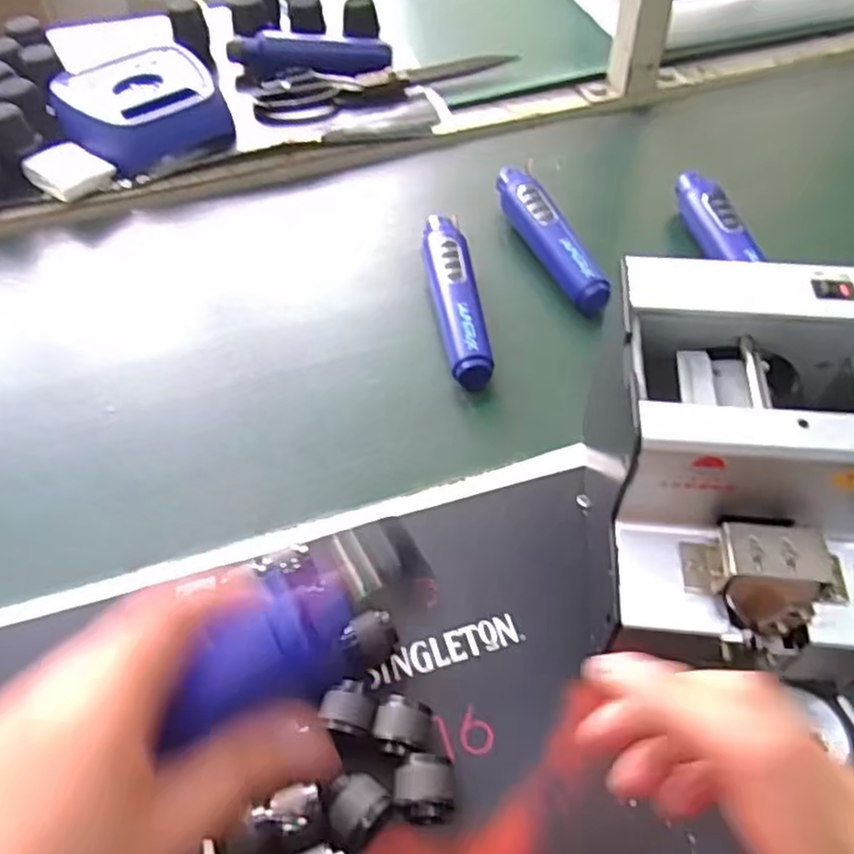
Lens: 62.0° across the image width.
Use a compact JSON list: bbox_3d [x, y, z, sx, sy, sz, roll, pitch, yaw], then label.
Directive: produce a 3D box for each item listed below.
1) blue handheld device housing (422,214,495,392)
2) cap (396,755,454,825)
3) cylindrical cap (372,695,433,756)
[{"bbox_3d":[0.021,-0.105,0.561,0.035,0.029,0.171,-6,52,-4],"label":"blue handheld device housing"},{"bbox_3d":[-0.001,0.176,0.345,0.028,0.022,0.029,-2,51,0],"label":"cap"},{"bbox_3d":[-0.013,0.154,0.363,0.027,0.022,0.026,8,52,7],"label":"cylindrical cap"}]

